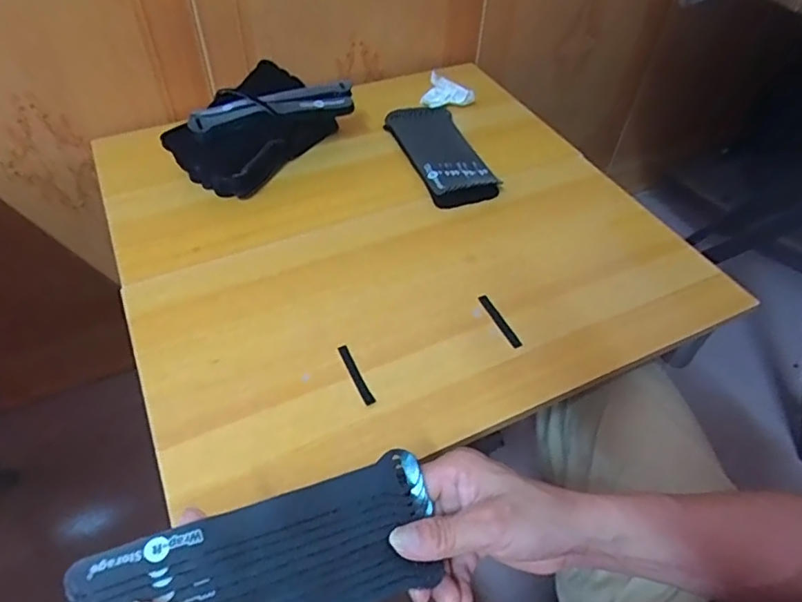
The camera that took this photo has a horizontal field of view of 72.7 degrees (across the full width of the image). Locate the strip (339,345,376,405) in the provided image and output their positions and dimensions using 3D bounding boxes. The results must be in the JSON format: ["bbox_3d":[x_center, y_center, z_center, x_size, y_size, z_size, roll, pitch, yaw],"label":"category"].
[{"bbox_3d":[-0.042,0.067,0.501,0.010,0.004,0.068,-21,53,-19],"label":"strip"}]

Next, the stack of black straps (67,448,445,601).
[{"bbox_3d":[-0.073,0.154,0.311,0.196,0.014,0.078,-13,76,-22],"label":"stack of black straps"}]

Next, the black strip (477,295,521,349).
[{"bbox_3d":[0.100,0.020,0.552,0.010,0.004,0.072,-21,53,-13],"label":"black strip"}]

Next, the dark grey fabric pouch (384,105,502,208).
[{"bbox_3d":[0.050,-0.201,0.722,0.086,0.026,0.209,-14,51,-15],"label":"dark grey fabric pouch"}]

